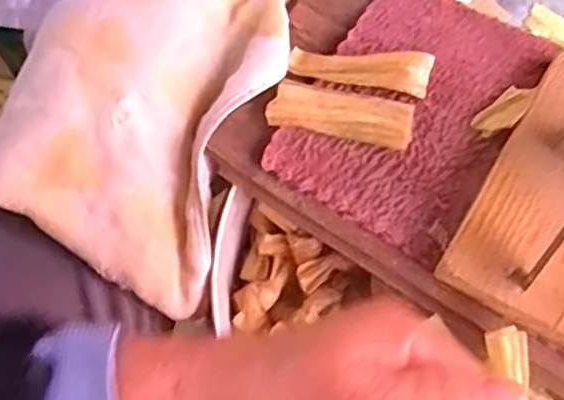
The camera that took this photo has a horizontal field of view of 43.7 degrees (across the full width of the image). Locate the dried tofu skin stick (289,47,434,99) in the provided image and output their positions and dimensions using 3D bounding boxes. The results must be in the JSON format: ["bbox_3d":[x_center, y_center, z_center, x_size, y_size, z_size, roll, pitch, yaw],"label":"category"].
[{"bbox_3d":[0.044,-0.076,0.396,0.078,0.010,0.022,11,76,4],"label":"dried tofu skin stick"}]

